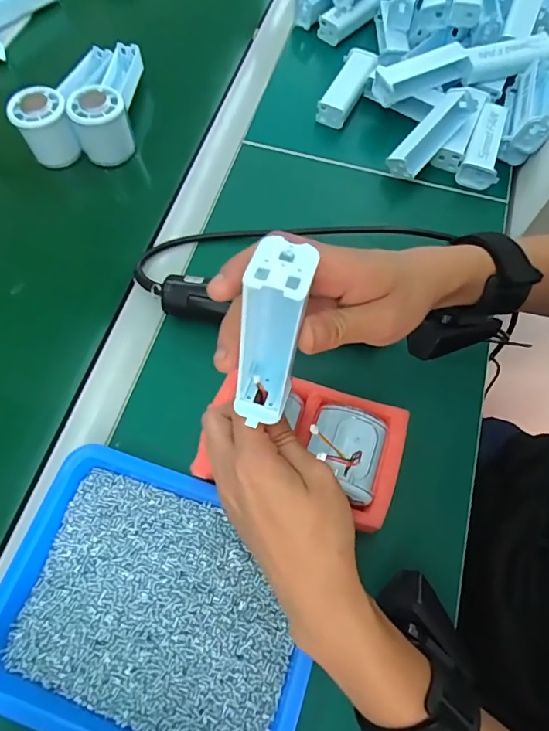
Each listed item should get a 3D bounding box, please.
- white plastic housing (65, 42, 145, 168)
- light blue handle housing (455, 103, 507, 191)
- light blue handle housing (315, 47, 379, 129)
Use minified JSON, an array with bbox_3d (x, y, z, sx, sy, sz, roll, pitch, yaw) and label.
[{"bbox_3d":[-0.184,-0.300,0.510,0.054,0.068,0.147,-1,67,-1],"label":"white plastic housing"},{"bbox_3d":[0.227,-0.236,0.488,0.037,0.028,0.100,21,69,8],"label":"light blue handle housing"},{"bbox_3d":[0.083,-0.317,0.520,0.036,0.030,0.101,23,69,9],"label":"light blue handle housing"}]

